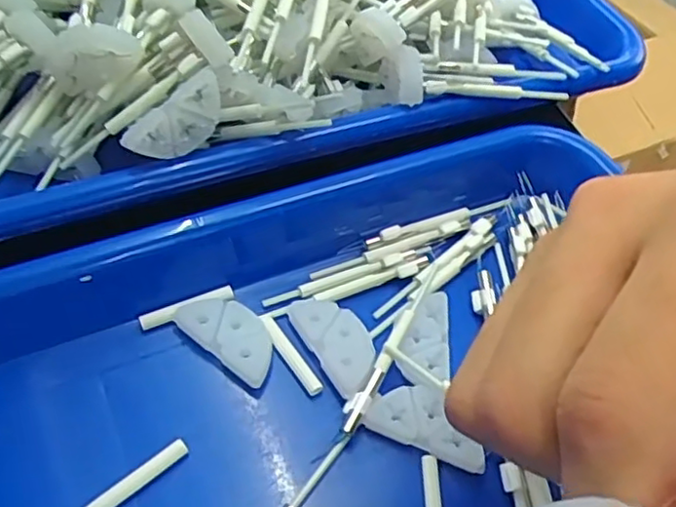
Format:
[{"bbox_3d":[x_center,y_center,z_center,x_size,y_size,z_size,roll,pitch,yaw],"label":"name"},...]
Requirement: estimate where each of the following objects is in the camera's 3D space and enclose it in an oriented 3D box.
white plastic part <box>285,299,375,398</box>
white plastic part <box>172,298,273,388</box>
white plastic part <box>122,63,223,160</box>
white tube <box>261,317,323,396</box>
[{"bbox_3d":[0.000,0.029,0.228,0.021,0.007,0.040,-24,58,-22],"label":"white plastic part"},{"bbox_3d":[-0.036,0.028,0.228,0.038,0.004,0.020,38,56,17],"label":"white plastic part"},{"bbox_3d":[-0.056,-0.046,0.234,0.039,0.020,0.004,-40,35,-9],"label":"white plastic part"},{"bbox_3d":[-0.016,0.035,0.228,0.006,0.004,0.032,-31,67,-20],"label":"white tube"}]

